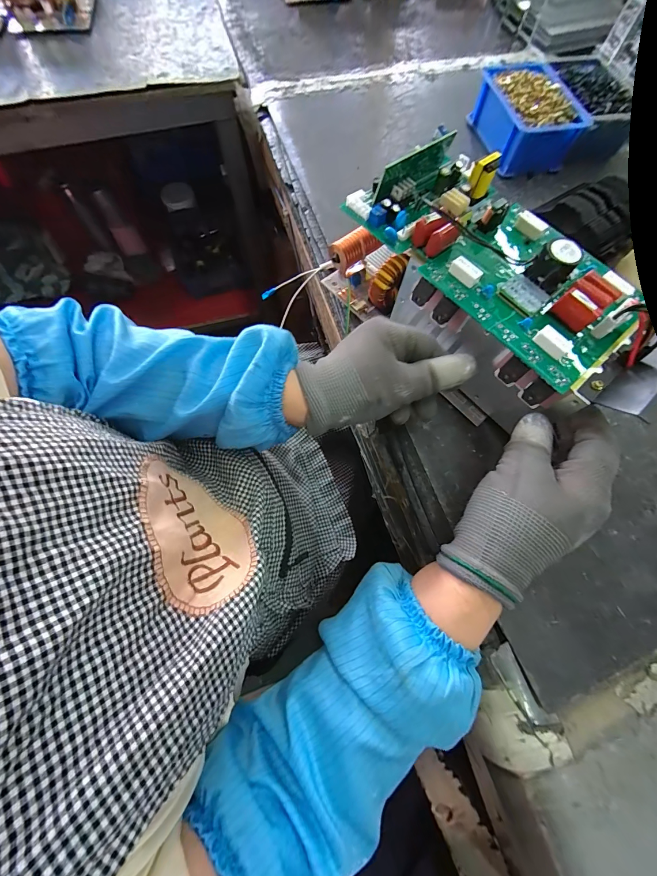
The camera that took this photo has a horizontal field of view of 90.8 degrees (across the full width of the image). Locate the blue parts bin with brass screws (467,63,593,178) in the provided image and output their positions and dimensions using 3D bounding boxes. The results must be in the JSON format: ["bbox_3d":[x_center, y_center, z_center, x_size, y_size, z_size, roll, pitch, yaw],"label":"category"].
[{"bbox_3d":[0.278,-0.452,0.464,0.111,0.059,0.154,-7,69,-3],"label":"blue parts bin with brass screws"}]

